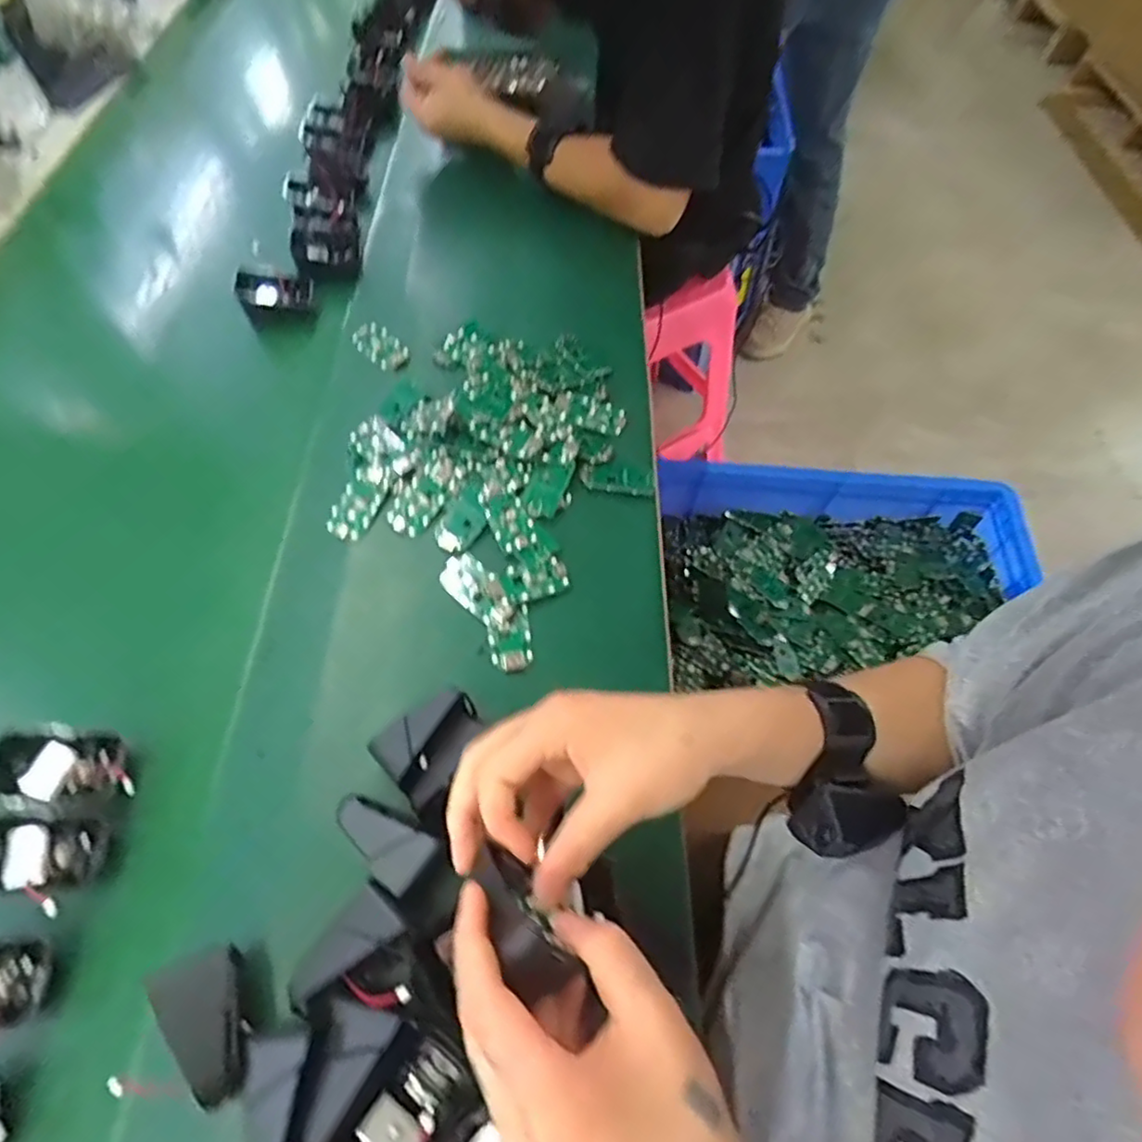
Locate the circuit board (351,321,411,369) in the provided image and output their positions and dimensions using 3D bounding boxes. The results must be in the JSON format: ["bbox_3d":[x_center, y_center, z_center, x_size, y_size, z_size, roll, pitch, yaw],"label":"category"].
[{"bbox_3d":[-0.182,-0.215,0.613,0.032,0.011,0.069,-39,66,-21],"label":"circuit board"}]

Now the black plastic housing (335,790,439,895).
[{"bbox_3d":[-0.107,0.150,0.364,0.058,0.019,0.035,33,64,18],"label":"black plastic housing"}]

